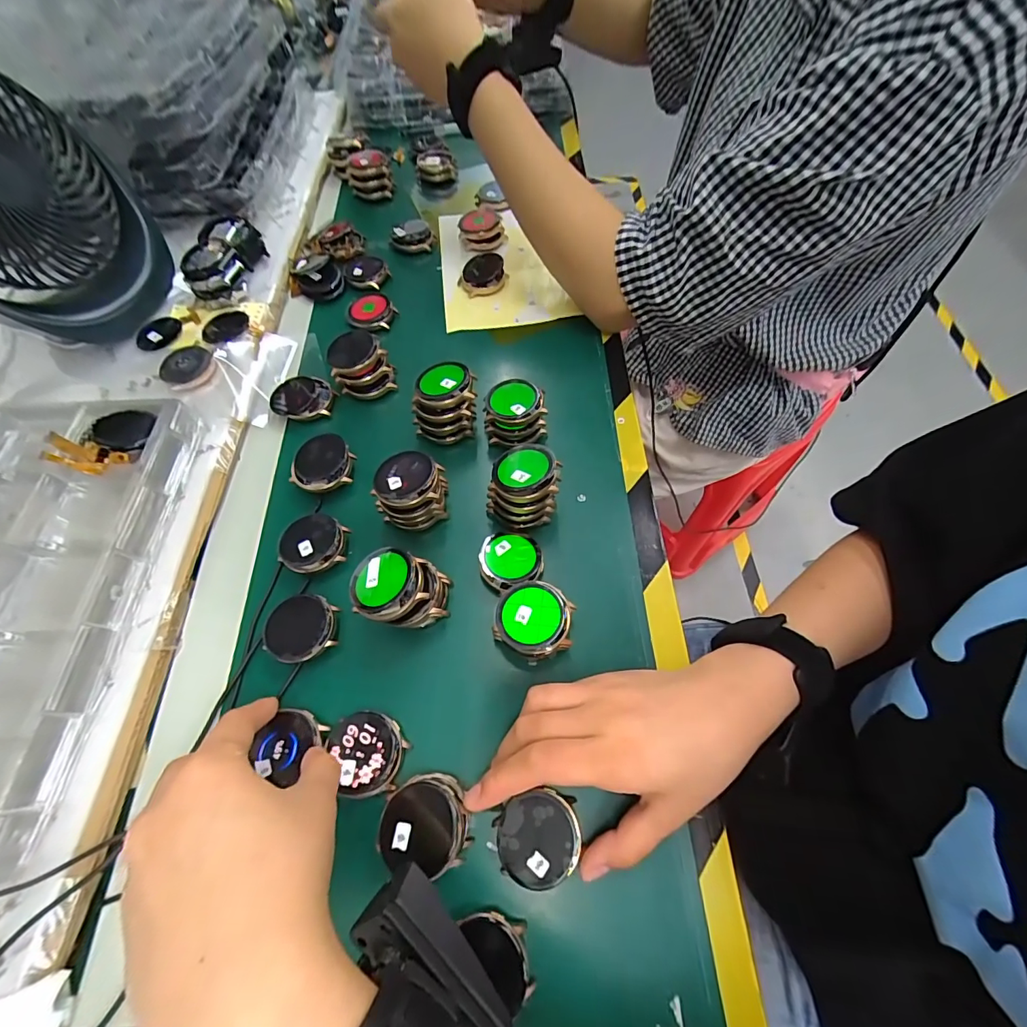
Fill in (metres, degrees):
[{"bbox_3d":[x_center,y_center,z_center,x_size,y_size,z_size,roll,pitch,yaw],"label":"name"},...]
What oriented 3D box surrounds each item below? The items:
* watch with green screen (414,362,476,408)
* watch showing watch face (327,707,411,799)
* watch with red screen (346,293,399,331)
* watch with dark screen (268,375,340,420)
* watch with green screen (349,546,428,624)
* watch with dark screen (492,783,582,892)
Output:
[{"bbox_3d":[-0.052,-0.100,0.341,0.043,0.013,0.042,6,64,5],"label":"watch with green screen"},{"bbox_3d":[-0.086,0.139,0.263,0.041,0.008,0.045,-1,63,1],"label":"watch showing watch face"},{"bbox_3d":[-0.139,-0.198,0.436,0.046,0.015,0.043,-16,64,-6],"label":"watch with red screen"},{"bbox_3d":[-0.181,-0.099,0.386,0.048,0.015,0.037,5,74,-16],"label":"watch with dark screen"},{"bbox_3d":[-0.076,0.042,0.271,0.045,0.009,0.043,6,66,5],"label":"watch with green screen"},{"bbox_3d":[0.013,0.176,0.243,0.044,0.010,0.042,0,62,-2],"label":"watch with dark screen"}]

